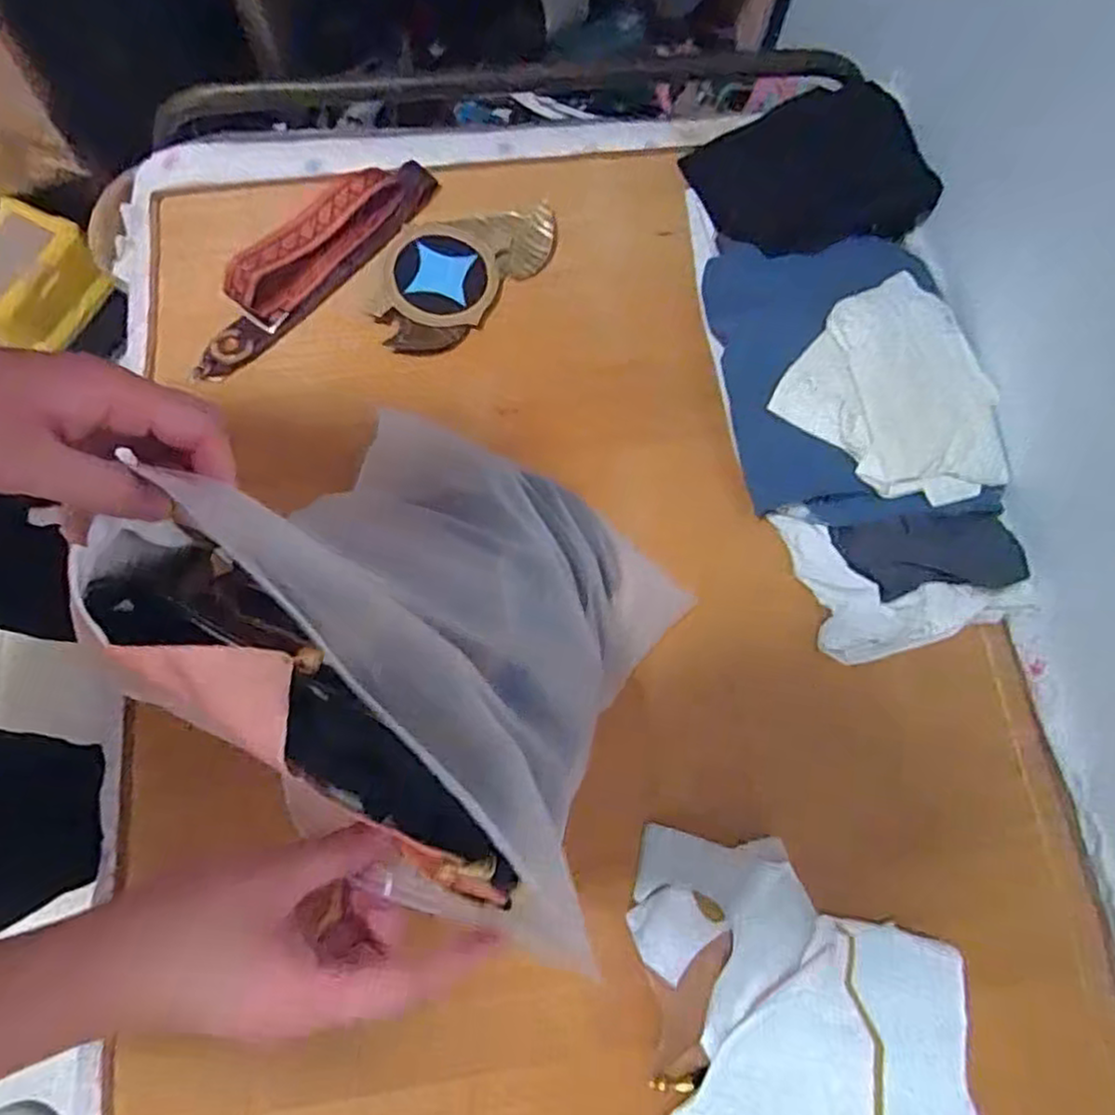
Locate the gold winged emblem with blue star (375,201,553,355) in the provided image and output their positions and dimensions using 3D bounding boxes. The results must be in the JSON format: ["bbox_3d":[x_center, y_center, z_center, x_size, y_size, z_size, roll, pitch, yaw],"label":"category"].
[{"bbox_3d":[-0.103,-0.292,0.708,0.123,0.016,0.205,41,78,11],"label":"gold winged emblem with blue star"}]

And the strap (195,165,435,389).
[{"bbox_3d":[-0.248,-0.303,0.685,0.085,0.041,0.304,39,78,11],"label":"strap"}]

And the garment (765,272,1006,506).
[{"bbox_3d":[0.321,-0.147,0.629,0.194,0.038,0.202,0,74,0],"label":"garment"}]

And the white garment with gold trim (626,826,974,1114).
[{"bbox_3d":[0.167,0.427,0.489,0.246,0.050,0.413,6,74,2],"label":"white garment with gold trim"}]

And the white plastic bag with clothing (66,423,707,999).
[{"bbox_3d":[-0.048,0.036,0.452,0.240,0.401,0.105,35,111,10],"label":"white plastic bag with clothing"}]

